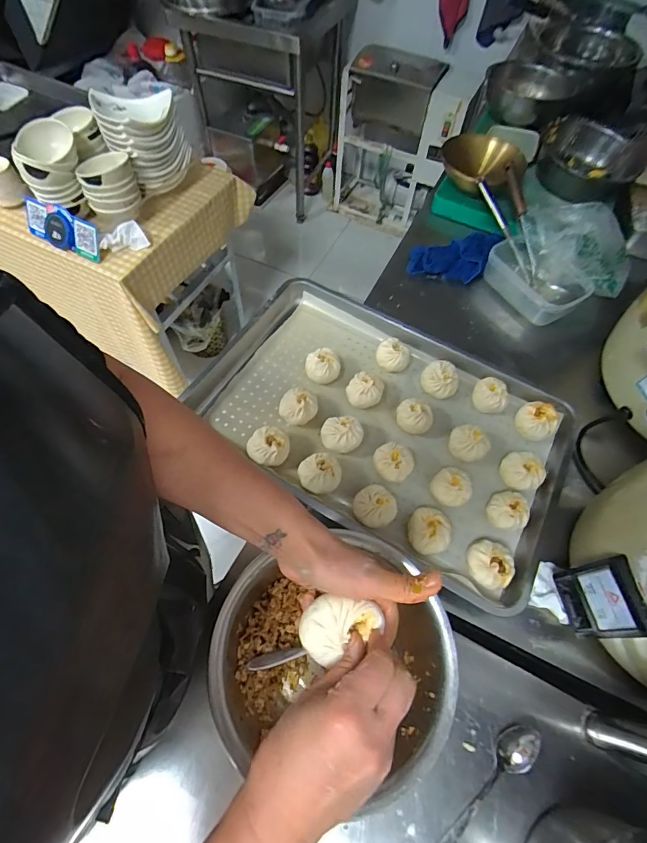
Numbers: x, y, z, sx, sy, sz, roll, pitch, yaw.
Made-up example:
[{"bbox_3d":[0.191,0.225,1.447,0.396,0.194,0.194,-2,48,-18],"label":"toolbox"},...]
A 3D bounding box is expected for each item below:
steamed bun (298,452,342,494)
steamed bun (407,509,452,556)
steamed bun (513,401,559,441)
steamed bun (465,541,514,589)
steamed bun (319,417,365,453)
[{"bbox_3d":[-0.006,0.084,0.618,0.063,0.046,0.060,1,61,-2],"label":"steamed bun"},{"bbox_3d":[0.151,0.160,0.587,0.060,0.046,0.064,-9,62,-7],"label":"steamed bun"},{"bbox_3d":[0.357,0.001,0.677,0.059,0.044,0.062,1,61,-2],"label":"steamed bun"},{"bbox_3d":[0.232,0.202,0.566,0.061,0.041,0.062,1,61,-2],"label":"steamed bun"},{"bbox_3d":[0.029,0.024,0.658,0.067,0.045,0.059,10,61,3],"label":"steamed bun"}]

